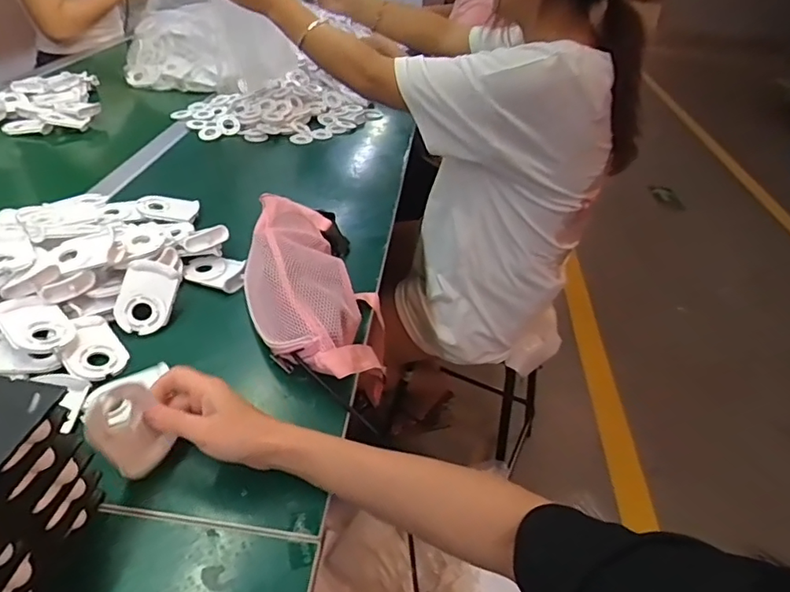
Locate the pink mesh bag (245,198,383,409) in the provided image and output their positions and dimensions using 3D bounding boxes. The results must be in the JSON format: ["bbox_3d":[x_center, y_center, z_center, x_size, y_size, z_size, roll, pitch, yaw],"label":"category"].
[{"bbox_3d":[-0.101,-0.018,0.656,0.166,0.074,0.311,-2,38,-9],"label":"pink mesh bag"}]

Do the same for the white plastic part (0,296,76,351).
[{"bbox_3d":[-0.382,0.031,0.566,0.074,0.018,0.058,45,44,18],"label":"white plastic part"}]

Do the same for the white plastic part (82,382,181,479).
[{"bbox_3d":[-0.223,0.113,0.448,0.052,0.082,0.016,-37,30,-28],"label":"white plastic part"}]

